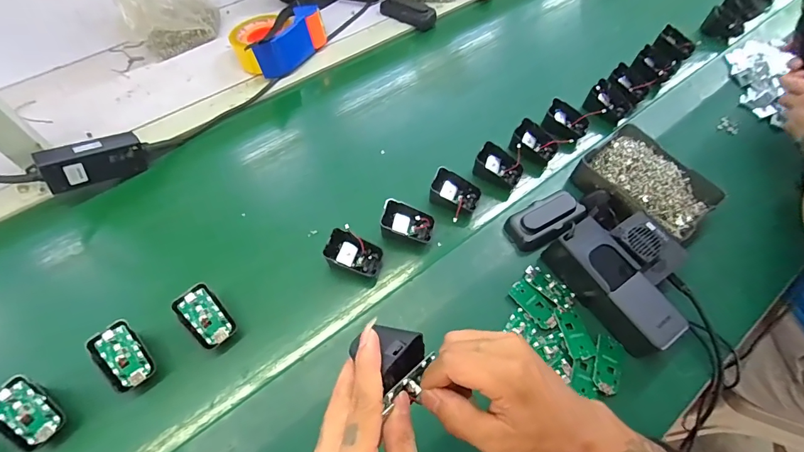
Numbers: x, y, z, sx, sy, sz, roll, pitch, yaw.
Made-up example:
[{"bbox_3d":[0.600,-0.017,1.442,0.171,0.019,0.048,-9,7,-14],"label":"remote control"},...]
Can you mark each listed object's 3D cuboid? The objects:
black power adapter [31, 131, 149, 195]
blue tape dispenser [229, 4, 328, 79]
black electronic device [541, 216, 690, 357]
[{"bbox_3d":[-0.414,-0.085,0.536,0.114,0.056,0.031,-28,62,-37],"label":"black power adapter"},{"bbox_3d":[-0.219,-0.327,0.689,0.112,0.067,0.149,37,67,19],"label":"blue tape dispenser"},{"bbox_3d":[0.244,0.069,0.460,0.064,0.055,0.153,-29,64,-15],"label":"black electronic device"}]

